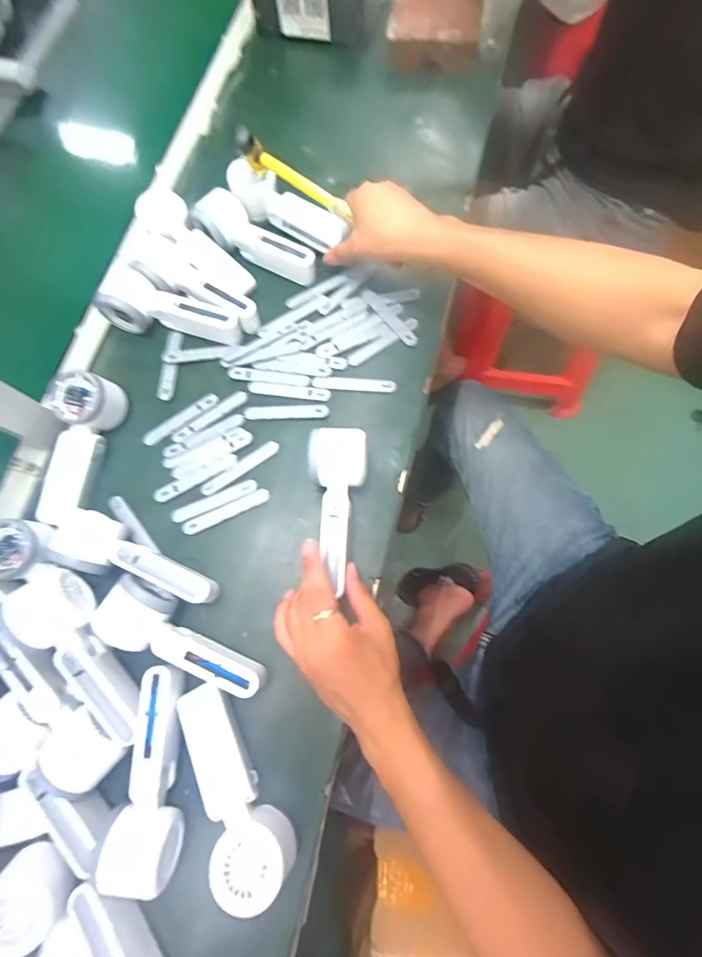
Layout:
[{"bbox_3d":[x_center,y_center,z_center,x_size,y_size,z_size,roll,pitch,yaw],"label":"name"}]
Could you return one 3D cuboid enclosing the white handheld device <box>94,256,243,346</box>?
[{"bbox_3d":[-0.212,-0.192,0.510,0.158,0.047,0.060,22,77,10],"label":"white handheld device"}]

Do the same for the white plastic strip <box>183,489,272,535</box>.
[{"bbox_3d":[-0.133,0.035,0.466,0.095,0.004,0.017,-25,72,-3],"label":"white plastic strip"}]

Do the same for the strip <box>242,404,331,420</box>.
[{"bbox_3d":[-0.073,-0.075,0.497,0.095,0.004,0.016,0,75,5],"label":"strip"}]

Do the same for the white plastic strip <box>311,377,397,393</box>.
[{"bbox_3d":[0.003,-0.107,0.493,0.092,0.005,0.015,4,73,6],"label":"white plastic strip"}]

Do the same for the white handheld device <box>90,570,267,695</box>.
[{"bbox_3d":[-0.154,0.147,0.410,0.164,0.041,0.061,21,76,9],"label":"white handheld device"}]

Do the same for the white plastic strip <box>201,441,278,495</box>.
[{"bbox_3d":[-0.122,-0.012,0.483,0.094,0.006,0.018,-35,73,-7],"label":"white plastic strip"}]

